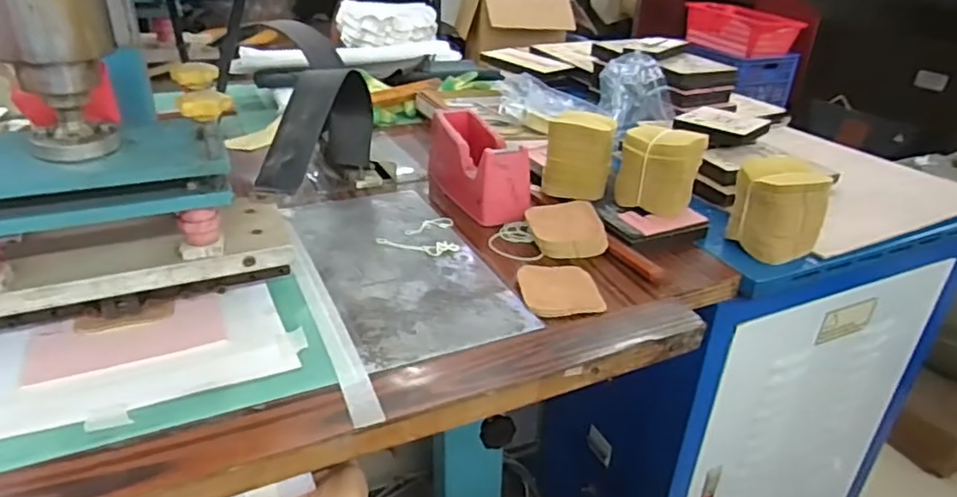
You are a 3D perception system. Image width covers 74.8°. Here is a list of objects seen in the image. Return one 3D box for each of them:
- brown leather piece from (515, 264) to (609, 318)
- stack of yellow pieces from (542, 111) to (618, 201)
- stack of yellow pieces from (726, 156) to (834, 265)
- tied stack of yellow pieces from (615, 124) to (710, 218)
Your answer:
[{"bbox_3d":[0.085,0.042,0.653,0.080,0.008,0.085,-3,30,-10],"label":"brown leather piece"},{"bbox_3d":[0.127,-0.120,0.805,0.084,0.091,0.062,8,30,9],"label":"stack of yellow pieces"},{"bbox_3d":[0.351,-0.047,0.737,0.085,0.101,0.072,6,29,6],"label":"stack of yellow pieces"},{"bbox_3d":[0.218,-0.091,0.772,0.090,0.105,0.056,20,34,29],"label":"tied stack of yellow pieces"}]

